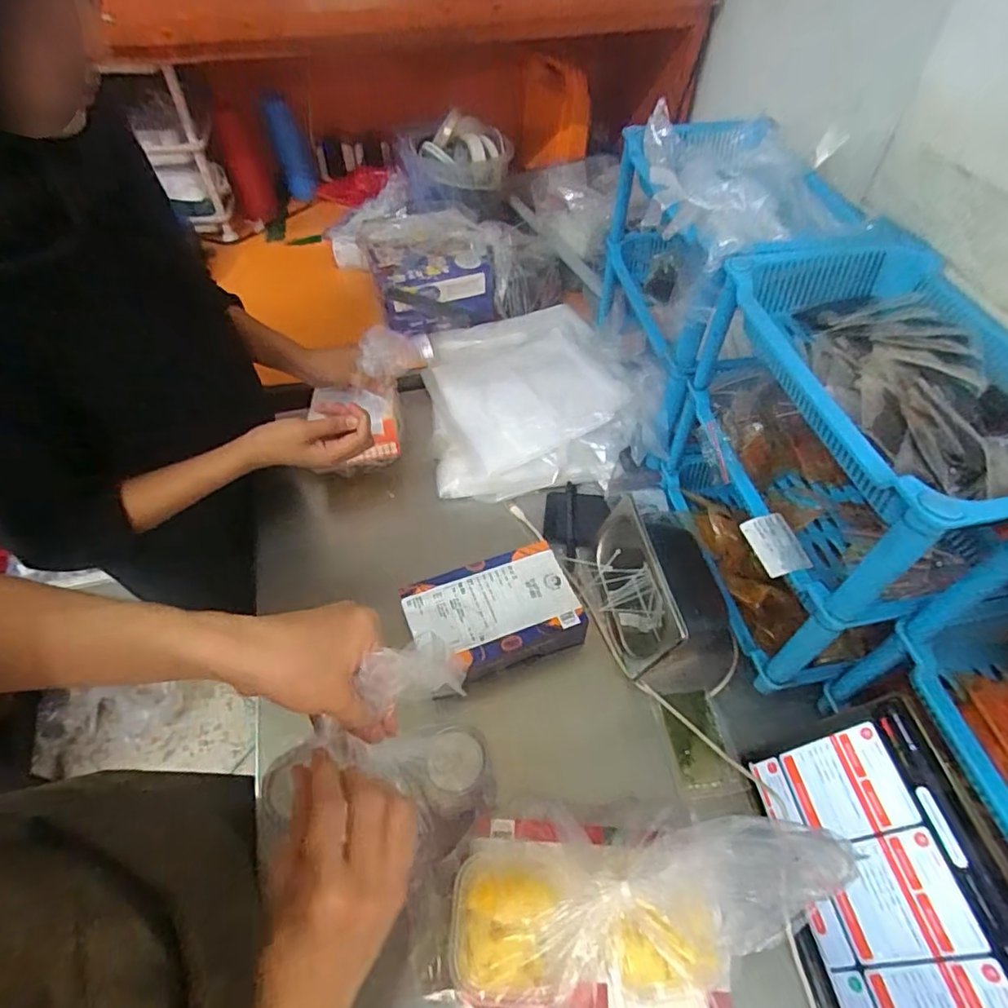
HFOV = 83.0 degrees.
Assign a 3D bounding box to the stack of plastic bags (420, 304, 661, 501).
[{"bbox_3d":[0.032,-0.174,0.810,0.304,0.082,0.344,-17,57,2],"label":"stack of plastic bags"}]

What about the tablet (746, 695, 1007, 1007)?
[{"bbox_3d":[0.292,0.294,0.427,0.009,0.165,0.250,17,46,-30],"label":"tablet"}]

